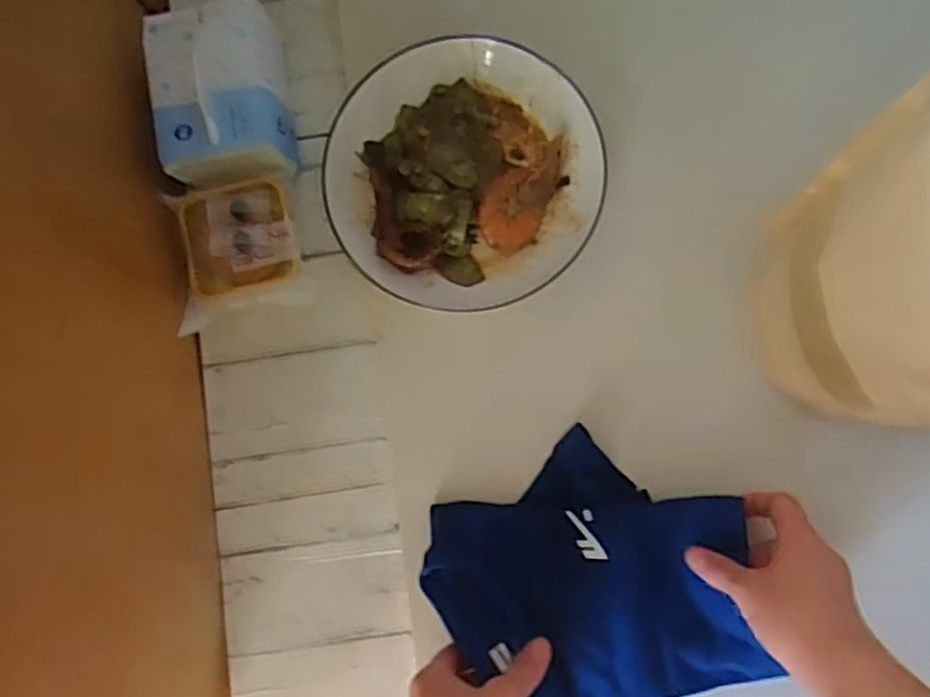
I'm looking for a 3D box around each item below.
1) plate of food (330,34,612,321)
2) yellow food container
[{"bbox_3d":[-0.001,-0.131,0.535,0.196,0.025,0.196,0,85,4],"label":"plate of food"},{"bbox_3d":[-0.174,-0.085,0.556,0.084,0.023,0.078,-12,84,2],"label":"yellow food container"}]

